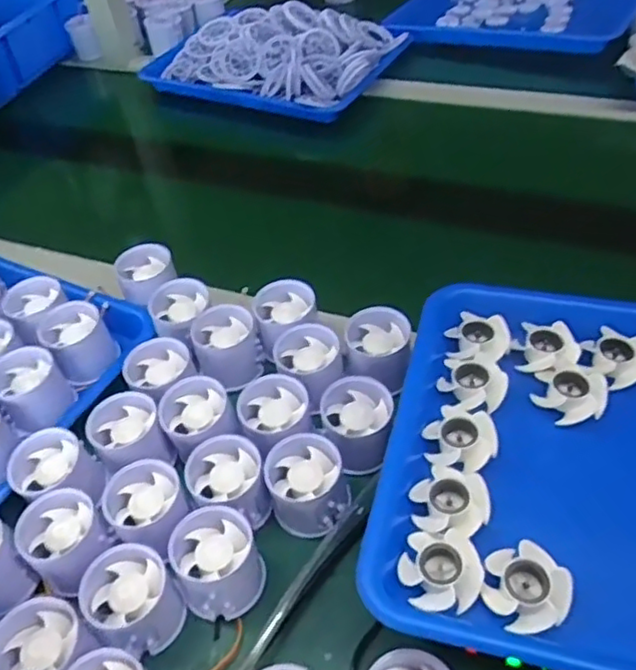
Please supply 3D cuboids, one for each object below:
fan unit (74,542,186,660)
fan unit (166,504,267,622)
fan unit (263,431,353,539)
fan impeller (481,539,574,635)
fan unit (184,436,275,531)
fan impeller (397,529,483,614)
[{"bbox_3d":[-0.116,0.169,0.413,0.051,0.048,0.054,-4,47,4],"label":"fan unit"},{"bbox_3d":[-0.064,0.149,0.424,0.052,0.051,0.054,-4,47,4],"label":"fan unit"},{"bbox_3d":[-0.006,0.107,0.452,0.052,0.054,0.056,-4,47,4],"label":"fan unit"},{"bbox_3d":[0.110,0.133,0.343,0.043,0.019,0.041,16,51,21],"label":"fan impeller"},{"bbox_3d":[-0.062,0.106,0.458,0.052,0.046,0.051,-4,47,4],"label":"fan unit"},{"bbox_3d":[0.067,0.128,0.356,0.043,0.022,0.039,-3,47,5],"label":"fan impeller"}]

